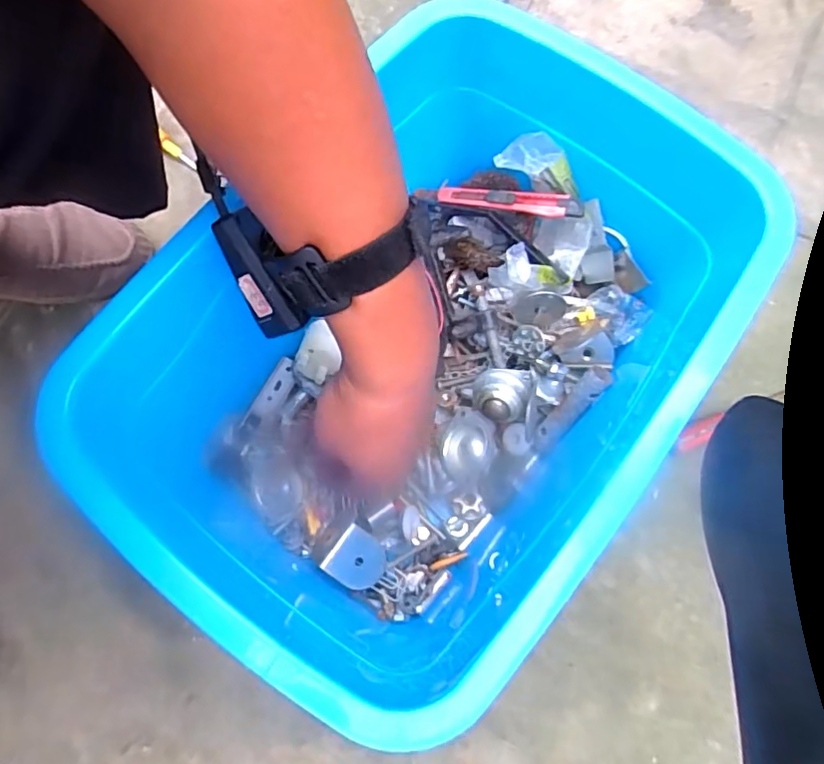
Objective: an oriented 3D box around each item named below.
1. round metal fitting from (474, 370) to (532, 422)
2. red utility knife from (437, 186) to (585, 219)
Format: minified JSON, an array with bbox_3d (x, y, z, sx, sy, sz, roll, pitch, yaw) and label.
[{"bbox_3d":[0.072,0.013,0.477,0.042,0.043,0.037,7,73,3],"label":"round metal fitting"},{"bbox_3d":[0.074,-0.142,0.454,0.122,0.010,0.015,17,73,29],"label":"red utility knife"}]

